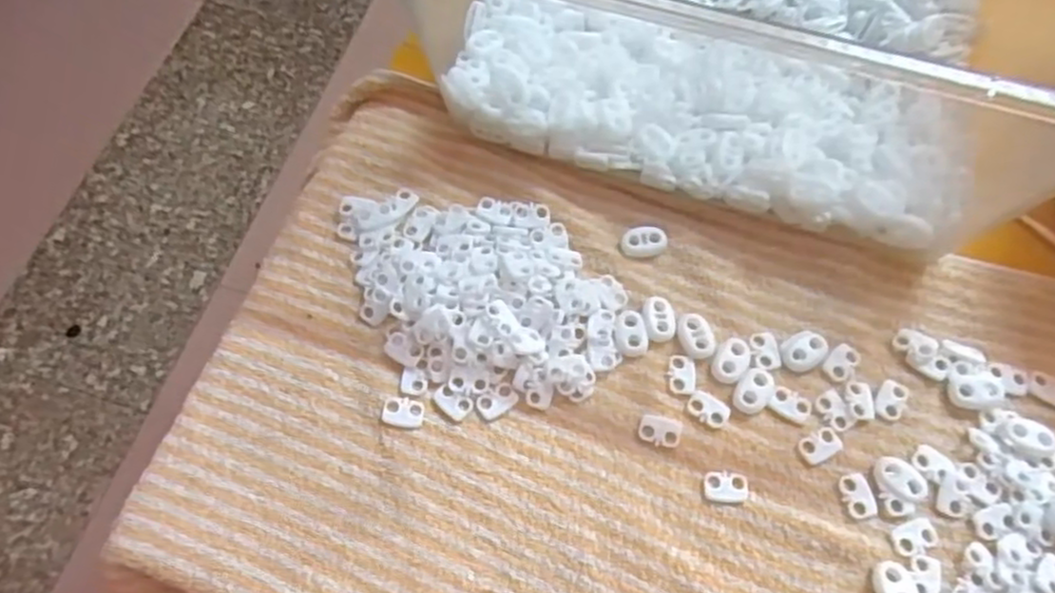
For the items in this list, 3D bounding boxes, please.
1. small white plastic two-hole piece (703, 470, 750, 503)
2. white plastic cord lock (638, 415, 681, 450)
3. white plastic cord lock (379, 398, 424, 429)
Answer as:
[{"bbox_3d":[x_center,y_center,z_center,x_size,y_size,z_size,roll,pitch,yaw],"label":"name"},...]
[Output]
[{"bbox_3d":[0.086,0.082,0.312,0.019,0.004,0.013,-2,67,-1],"label":"small white plastic two-hole piece"},{"bbox_3d":[0.059,0.060,0.321,0.018,0.004,0.013,8,67,3],"label":"white plastic cord lock"},{"bbox_3d":[-0.056,0.052,0.324,0.018,0.004,0.013,9,67,4],"label":"white plastic cord lock"}]

